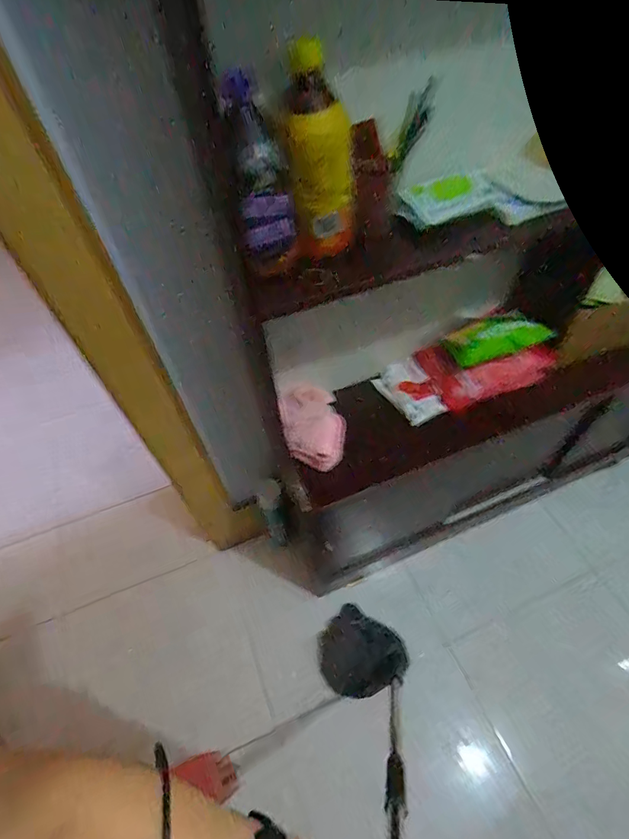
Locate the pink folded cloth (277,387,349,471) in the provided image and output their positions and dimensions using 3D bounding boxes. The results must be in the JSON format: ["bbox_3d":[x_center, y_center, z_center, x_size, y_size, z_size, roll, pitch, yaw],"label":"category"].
[{"bbox_3d":[-0.001,0.005,0.824,0.119,0.102,0.159,-5,57,2],"label":"pink folded cloth"}]

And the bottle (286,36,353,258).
[{"bbox_3d":[0.009,-0.304,0.494,0.071,0.222,0.080,-1,57,4],"label":"bottle"}]

